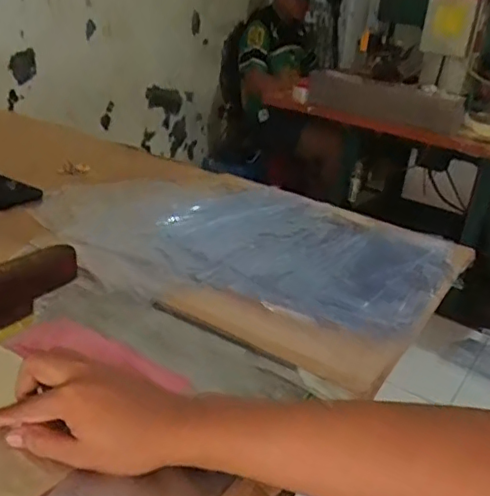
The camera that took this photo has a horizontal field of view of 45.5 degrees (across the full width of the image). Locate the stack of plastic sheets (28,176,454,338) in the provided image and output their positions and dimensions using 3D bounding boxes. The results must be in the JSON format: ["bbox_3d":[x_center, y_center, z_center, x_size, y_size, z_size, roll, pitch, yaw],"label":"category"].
[{"bbox_3d":[-0.013,-0.025,0.839,0.558,0.019,0.436,18,27,25],"label":"stack of plastic sheets"}]

